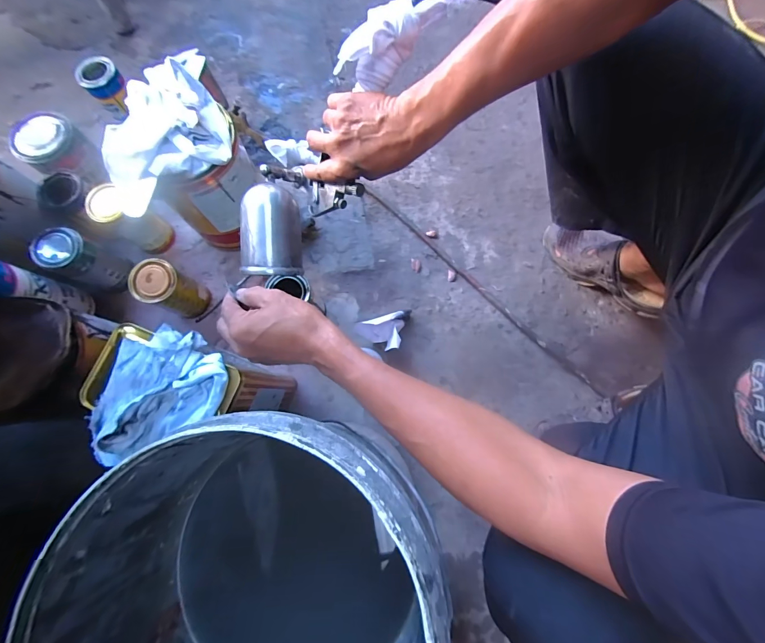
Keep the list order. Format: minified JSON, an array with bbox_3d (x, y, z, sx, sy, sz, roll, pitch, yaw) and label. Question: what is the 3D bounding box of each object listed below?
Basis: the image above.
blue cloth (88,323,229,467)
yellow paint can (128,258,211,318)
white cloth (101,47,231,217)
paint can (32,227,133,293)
[{"bbox_3d":[-0.253,0.075,0.390,0.146,0.062,0.134,-27,78,-5],"label":"blue cloth"},{"bbox_3d":[-0.372,-0.052,0.619,0.065,0.142,0.068,0,77,1],"label":"yellow paint can"},{"bbox_3d":[-0.325,-0.276,0.496,0.183,0.052,0.216,-19,77,-4],"label":"white cloth"},{"bbox_3d":[-0.530,-0.109,0.616,0.066,0.135,0.067,0,77,1],"label":"paint can"}]

